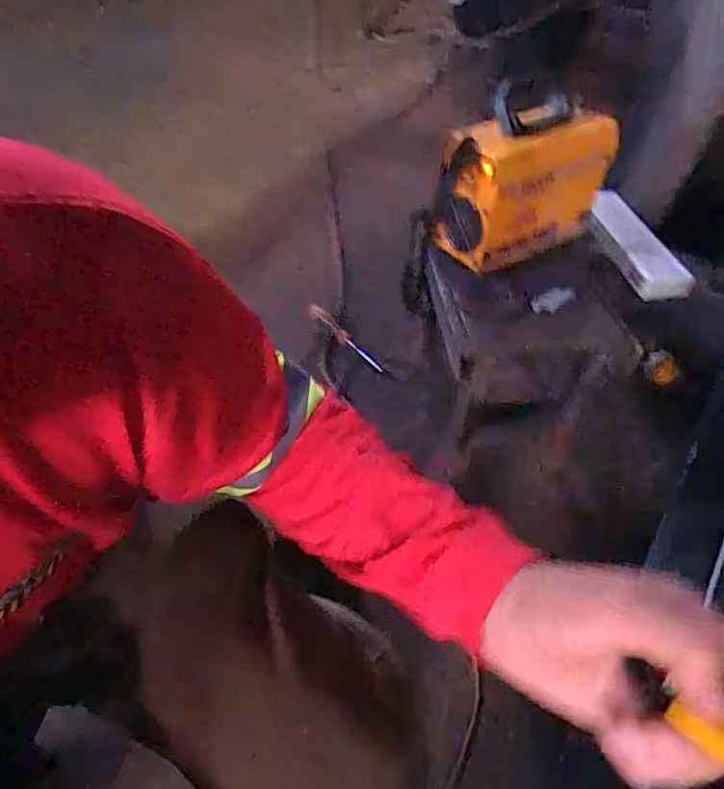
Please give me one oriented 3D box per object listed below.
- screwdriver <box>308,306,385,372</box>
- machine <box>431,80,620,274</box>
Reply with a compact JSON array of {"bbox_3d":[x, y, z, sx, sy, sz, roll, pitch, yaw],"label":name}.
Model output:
[{"bbox_3d":[-0.036,-0.119,1.200,0.207,0.035,0.019,43,54,0],"label":"screwdriver"},{"bbox_3d":[0.248,-0.316,0.859,0.248,0.198,0.117,-25,51,-22],"label":"machine"}]

